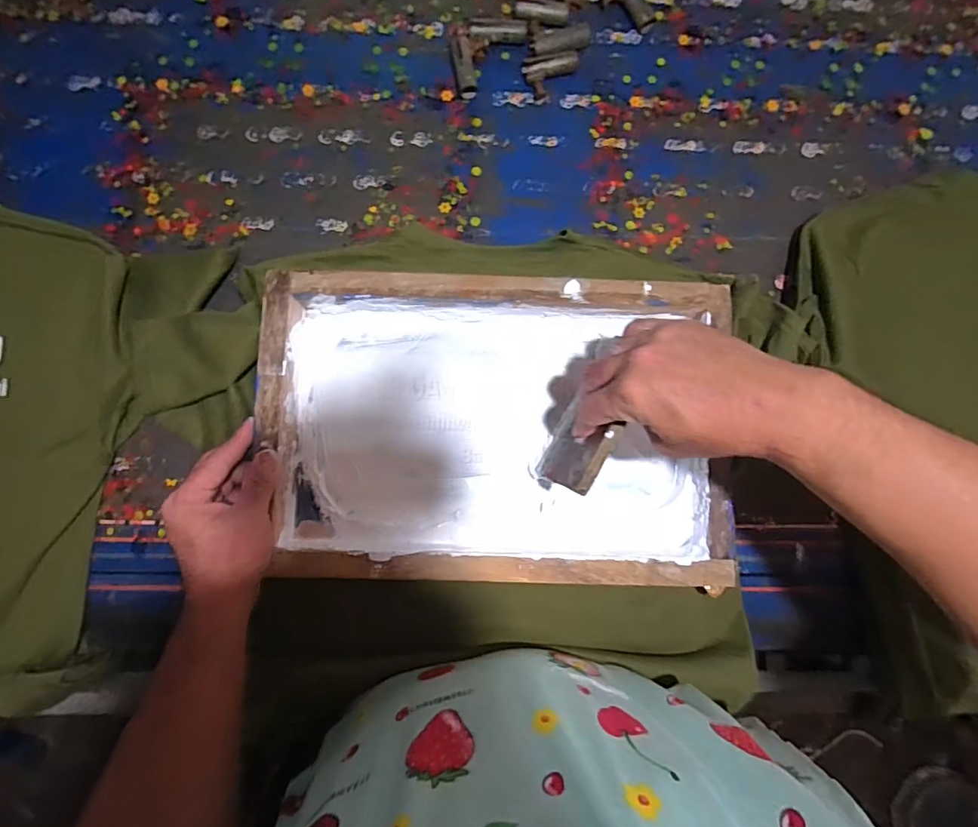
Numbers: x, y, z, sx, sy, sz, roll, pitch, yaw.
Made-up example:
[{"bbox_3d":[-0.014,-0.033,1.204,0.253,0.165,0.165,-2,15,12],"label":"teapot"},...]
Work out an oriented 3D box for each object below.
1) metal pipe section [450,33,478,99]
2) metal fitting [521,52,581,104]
[{"bbox_3d":[-0.027,-0.375,0.518,0.020,0.015,0.072,-12,84,-4],"label":"metal pipe section"},{"bbox_3d":[0.070,-0.368,0.525,0.061,0.016,0.041,-17,85,-5],"label":"metal fitting"}]

